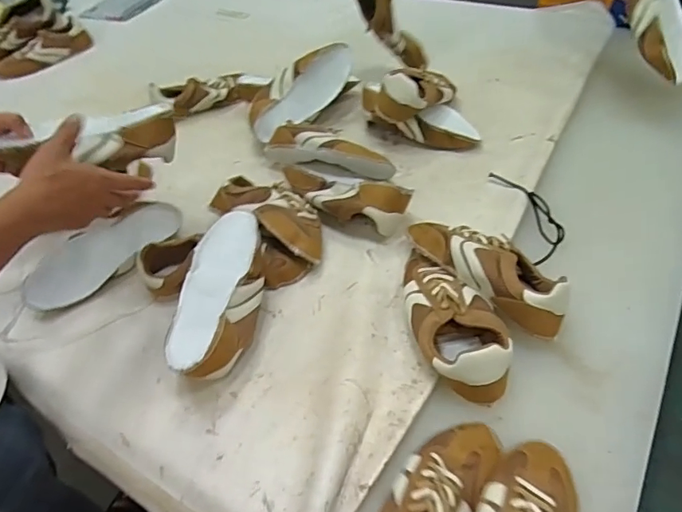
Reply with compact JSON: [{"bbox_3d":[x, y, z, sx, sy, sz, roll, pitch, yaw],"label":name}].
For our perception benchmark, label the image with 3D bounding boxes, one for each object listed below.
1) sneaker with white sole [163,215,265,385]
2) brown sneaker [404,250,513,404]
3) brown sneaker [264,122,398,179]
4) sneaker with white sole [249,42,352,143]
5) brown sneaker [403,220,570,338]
[{"bbox_3d":[-0.157,0.055,0.672,0.095,0.085,0.247,0,48,9],"label":"sneaker with white sole"},{"bbox_3d":[0.139,0.073,0.620,0.103,0.069,0.208,-9,48,0],"label":"brown sneaker"},{"bbox_3d":[-0.014,-0.187,0.883,0.245,0.068,0.083,19,54,23],"label":"brown sneaker"},{"bbox_3d":[-0.074,-0.317,0.963,0.249,0.079,0.085,-41,54,-8],"label":"sneaker with white sole"},{"bbox_3d":[0.189,0.013,0.657,0.093,0.080,0.234,-36,53,-22],"label":"brown sneaker"}]

